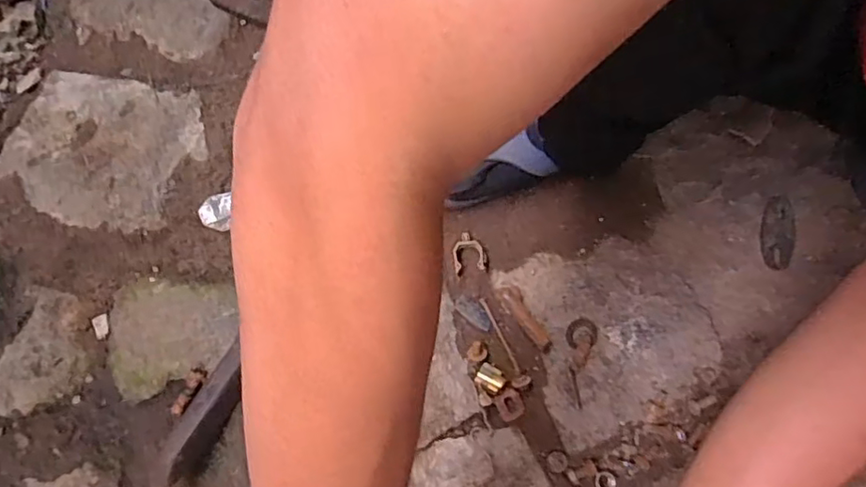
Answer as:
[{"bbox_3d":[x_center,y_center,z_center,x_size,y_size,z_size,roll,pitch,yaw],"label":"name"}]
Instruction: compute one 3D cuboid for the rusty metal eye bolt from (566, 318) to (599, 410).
[{"bbox_3d":[0.127,0.103,0.525,0.026,0.008,0.075,14,74,5],"label":"rusty metal eye bolt"}]

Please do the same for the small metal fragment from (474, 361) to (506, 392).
[{"bbox_3d":[0.051,0.117,0.523,0.025,0.011,0.020,35,77,11],"label":"small metal fragment"}]

